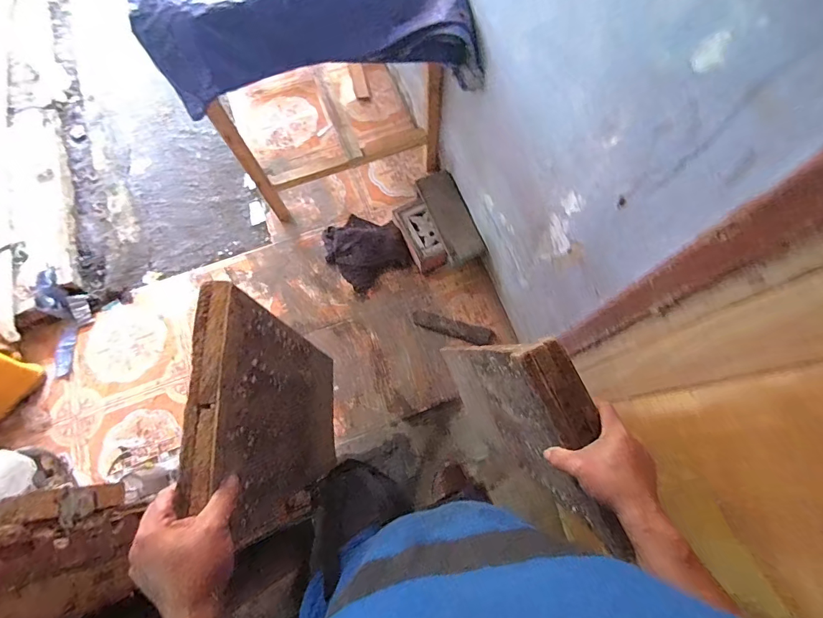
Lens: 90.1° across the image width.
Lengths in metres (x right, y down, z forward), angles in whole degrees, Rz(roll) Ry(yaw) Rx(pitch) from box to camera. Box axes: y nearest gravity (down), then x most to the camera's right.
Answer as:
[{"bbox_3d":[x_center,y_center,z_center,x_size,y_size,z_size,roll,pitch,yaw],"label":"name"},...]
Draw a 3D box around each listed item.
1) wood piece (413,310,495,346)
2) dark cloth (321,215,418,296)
[{"bbox_3d":[0.155,0.071,1.526,0.304,0.031,0.068,16,73,6],"label":"wood piece"},{"bbox_3d":[-0.187,-0.244,1.631,0.294,0.053,0.314,-29,74,-8],"label":"dark cloth"}]

